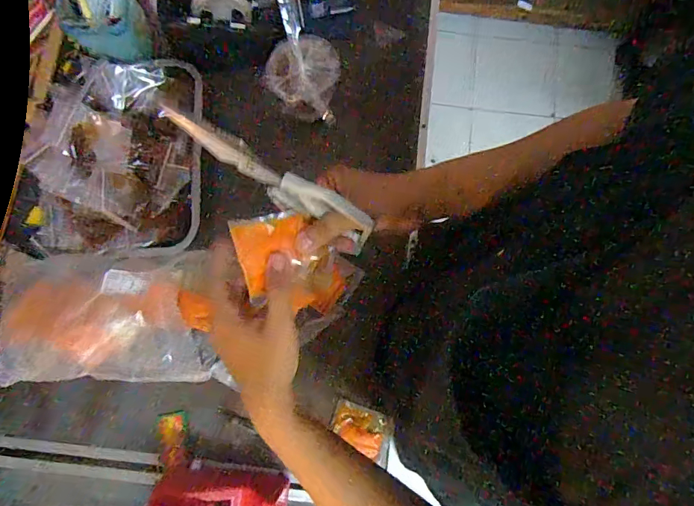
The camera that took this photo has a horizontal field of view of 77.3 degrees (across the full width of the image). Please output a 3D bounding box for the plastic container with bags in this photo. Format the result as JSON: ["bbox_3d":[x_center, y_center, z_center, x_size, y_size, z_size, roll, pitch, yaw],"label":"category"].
[{"bbox_3d":[-0.322,-0.141,0.621,0.204,0.065,0.281,-2,79,-1],"label":"plastic container with bags"}]

